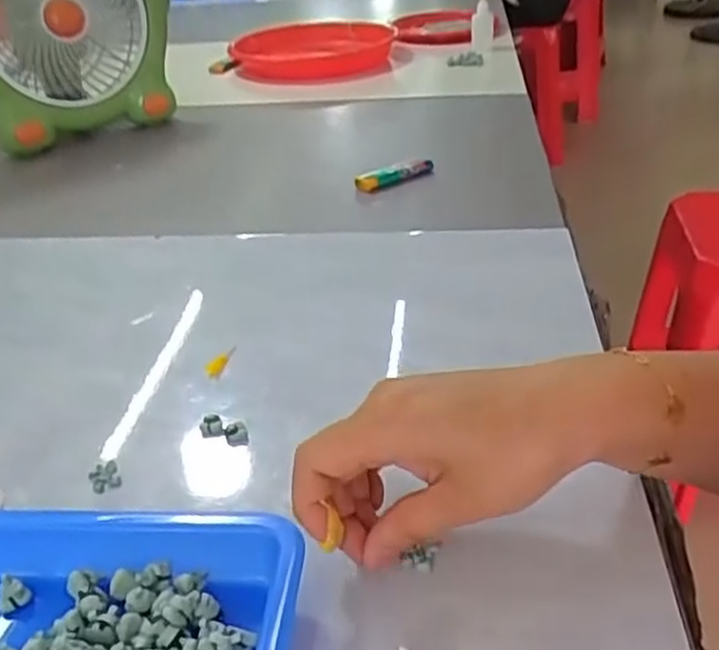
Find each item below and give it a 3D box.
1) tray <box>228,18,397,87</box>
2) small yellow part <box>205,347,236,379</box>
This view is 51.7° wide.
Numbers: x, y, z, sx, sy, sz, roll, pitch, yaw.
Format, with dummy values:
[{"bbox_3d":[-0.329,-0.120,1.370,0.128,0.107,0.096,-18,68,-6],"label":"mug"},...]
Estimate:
[{"bbox_3d":[-0.065,-0.401,1.082,0.219,0.038,0.228,-15,33,-16],"label":"tray"},{"bbox_3d":[-0.085,0.022,0.451,0.010,0.006,0.026,6,33,16],"label":"small yellow part"}]

